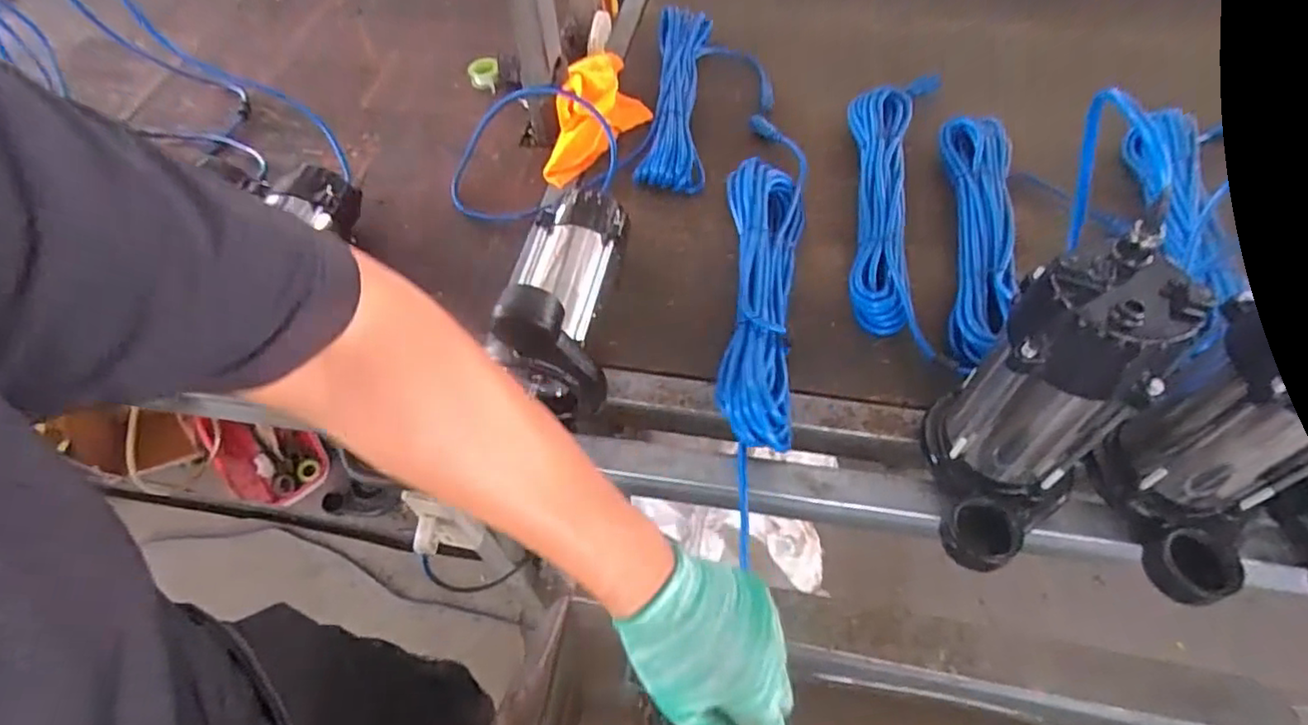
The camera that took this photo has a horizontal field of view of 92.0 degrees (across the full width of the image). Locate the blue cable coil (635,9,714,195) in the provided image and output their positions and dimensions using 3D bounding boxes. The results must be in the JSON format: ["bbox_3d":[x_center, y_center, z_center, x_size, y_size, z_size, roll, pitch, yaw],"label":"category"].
[{"bbox_3d":[0.032,-0.358,0.845,0.086,0.058,0.323,5,57,6],"label":"blue cable coil"}]

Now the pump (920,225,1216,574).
[{"bbox_3d":[0.275,0.040,0.458,0.116,0.220,0.146,37,66,24],"label":"pump"}]

